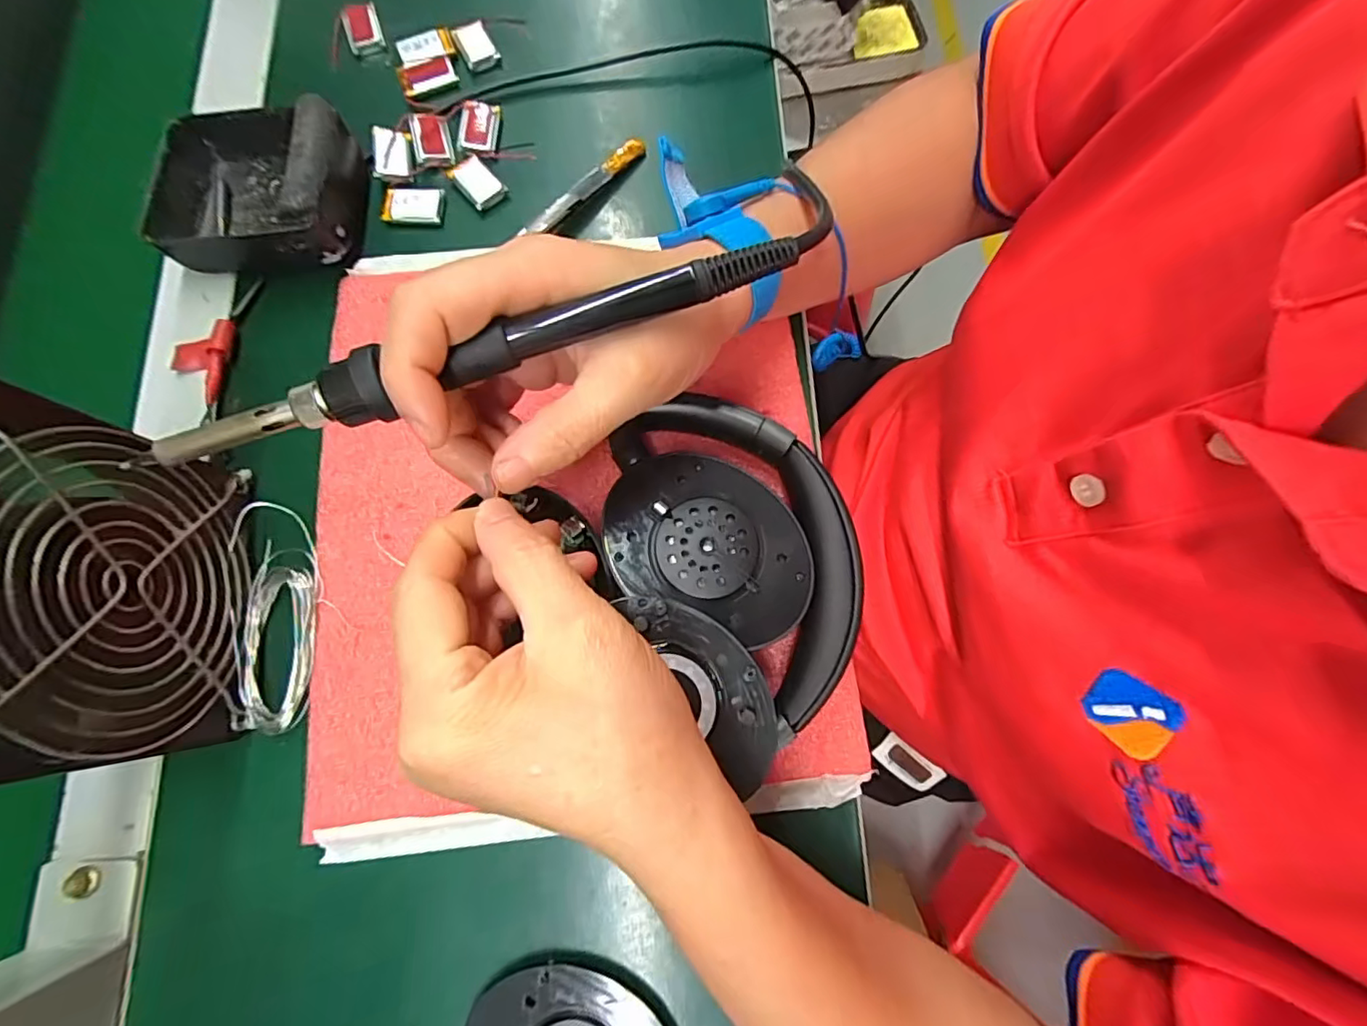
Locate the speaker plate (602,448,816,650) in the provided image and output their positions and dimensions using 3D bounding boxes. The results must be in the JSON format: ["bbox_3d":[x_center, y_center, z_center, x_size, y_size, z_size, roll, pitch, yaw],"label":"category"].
[{"bbox_3d":[0.011,0.010,0.235,0.085,0.007,0.063,22,78,7],"label":"speaker plate"}]

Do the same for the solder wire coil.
[{"bbox_3d":[-0.179,0.044,0.253,0.035,0.012,0.098,-9,76,-3],"label":"solder wire coil"}]

